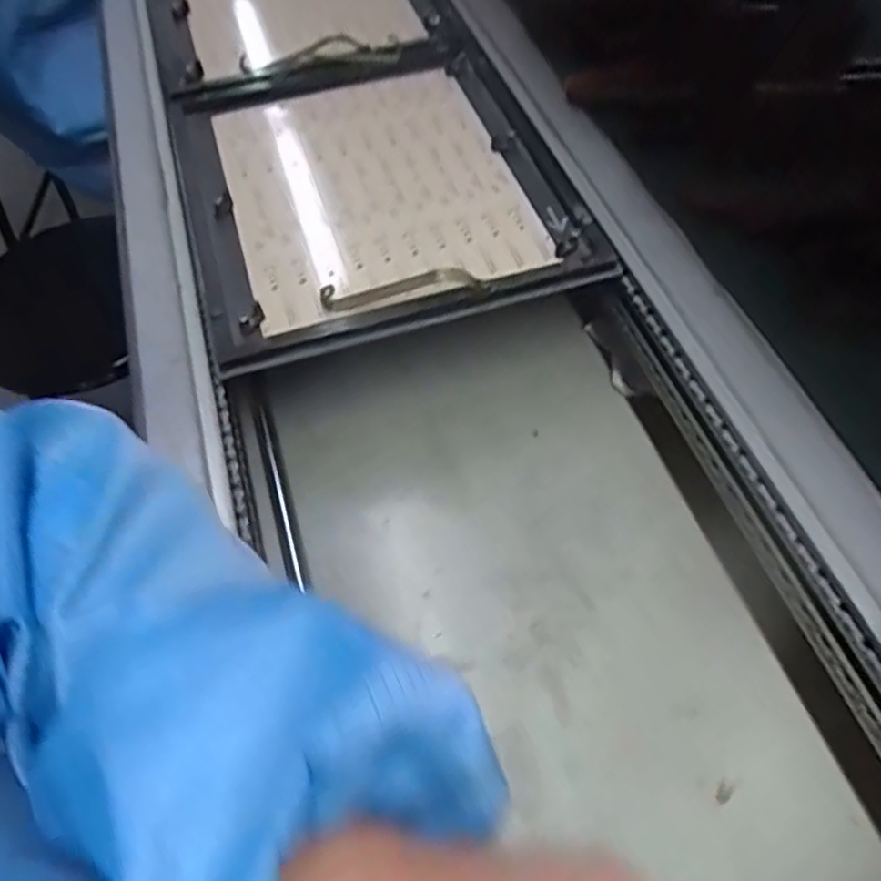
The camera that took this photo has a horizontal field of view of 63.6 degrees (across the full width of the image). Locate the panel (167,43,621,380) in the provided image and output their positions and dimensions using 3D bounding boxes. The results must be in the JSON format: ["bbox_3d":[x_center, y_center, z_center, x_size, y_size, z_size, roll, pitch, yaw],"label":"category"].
[{"bbox_3d":[-0.071,-0.226,0.576,0.274,0.016,0.371,-18,57,-8],"label":"panel"}]

